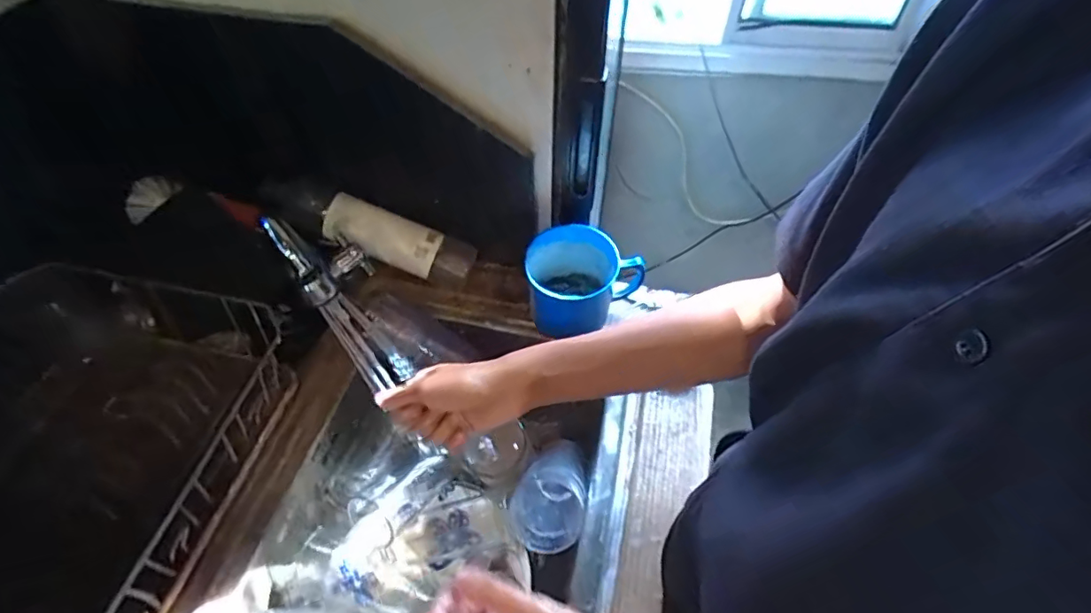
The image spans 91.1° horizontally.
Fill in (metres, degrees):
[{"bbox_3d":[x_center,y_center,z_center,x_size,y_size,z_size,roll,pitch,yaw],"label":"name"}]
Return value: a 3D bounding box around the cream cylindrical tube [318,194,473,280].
[{"bbox_3d":[-0.187,-0.083,0.688,0.185,0.048,0.054,20,52,-11],"label":"cream cylindrical tube"}]

